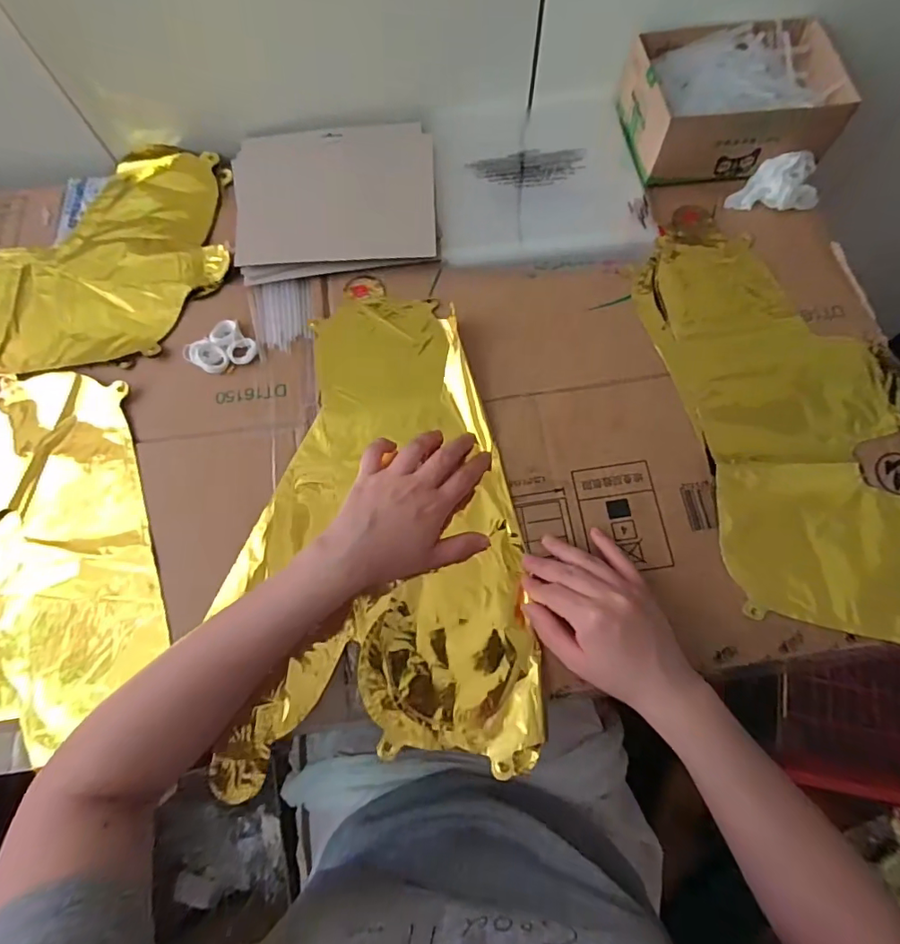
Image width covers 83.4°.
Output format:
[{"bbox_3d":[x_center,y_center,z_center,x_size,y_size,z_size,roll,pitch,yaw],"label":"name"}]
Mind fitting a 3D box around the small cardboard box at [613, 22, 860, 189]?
[{"bbox_3d":[0.281,-0.375,0.512,0.188,0.067,0.138,-8,72,-2],"label":"small cardboard box"}]

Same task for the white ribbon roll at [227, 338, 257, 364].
[{"bbox_3d":[-0.191,-0.111,0.464,0.025,0.009,0.020,-24,73,-7],"label":"white ribbon roll"}]

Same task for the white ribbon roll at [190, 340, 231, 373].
[{"bbox_3d":[-0.221,-0.105,0.462,0.039,0.010,0.024,29,75,10],"label":"white ribbon roll"}]

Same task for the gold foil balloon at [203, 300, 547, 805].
[{"bbox_3d":[-0.067,0.032,0.420,0.236,0.024,0.392,-7,72,-1],"label":"gold foil balloon"}]

